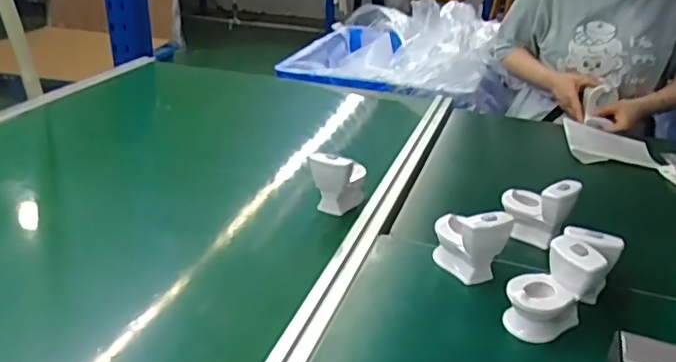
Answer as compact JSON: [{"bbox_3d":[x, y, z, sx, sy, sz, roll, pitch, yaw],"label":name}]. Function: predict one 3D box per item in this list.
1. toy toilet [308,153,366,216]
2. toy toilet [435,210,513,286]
[{"bbox_3d":[0.000,-0.003,0.925,0.063,0.095,0.077,14,29,22],"label":"toy toilet"},{"bbox_3d":[0.171,0.078,0.785,0.061,0.102,0.091,-11,29,-25],"label":"toy toilet"}]

